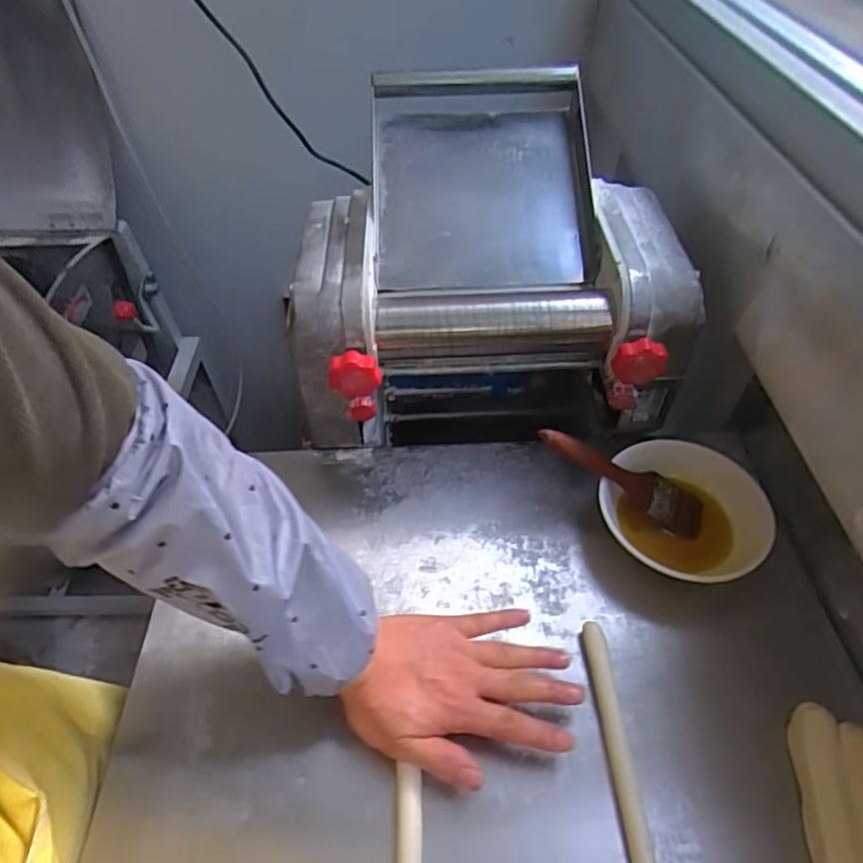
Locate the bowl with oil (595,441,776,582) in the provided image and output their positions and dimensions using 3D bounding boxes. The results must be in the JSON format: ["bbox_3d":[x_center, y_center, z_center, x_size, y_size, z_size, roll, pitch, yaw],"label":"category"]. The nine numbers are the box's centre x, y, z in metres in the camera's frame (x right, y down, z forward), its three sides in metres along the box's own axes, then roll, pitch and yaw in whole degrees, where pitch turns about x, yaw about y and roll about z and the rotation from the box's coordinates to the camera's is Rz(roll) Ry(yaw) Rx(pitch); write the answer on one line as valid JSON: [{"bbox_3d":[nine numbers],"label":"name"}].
[{"bbox_3d":[0.234,0.081,0.552,0.144,0.061,0.138,-1,50,1],"label":"bowl with oil"}]

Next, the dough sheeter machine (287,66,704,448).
[{"bbox_3d":[0.055,-0.156,0.651,0.368,0.300,0.344,-2,50,0],"label":"dough sheeter machine"}]

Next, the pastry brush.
[{"bbox_3d":[0.178,0.046,0.550,0.180,0.020,0.044,28,52,-9],"label":"pastry brush"}]

